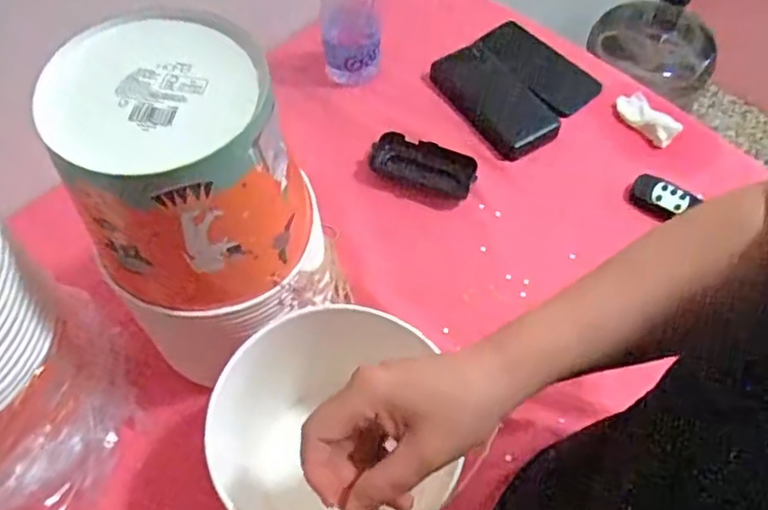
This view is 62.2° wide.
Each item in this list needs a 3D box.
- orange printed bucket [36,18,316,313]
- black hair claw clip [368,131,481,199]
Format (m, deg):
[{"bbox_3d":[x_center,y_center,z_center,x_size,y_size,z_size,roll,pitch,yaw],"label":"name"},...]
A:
[{"bbox_3d":[-0.125,-0.058,0.417,0.127,0.129,0.135,0,59,0],"label":"orange printed bucket"},{"bbox_3d":[0.042,-0.098,0.678,0.111,0.022,0.050,19,60,11],"label":"black hair claw clip"}]

